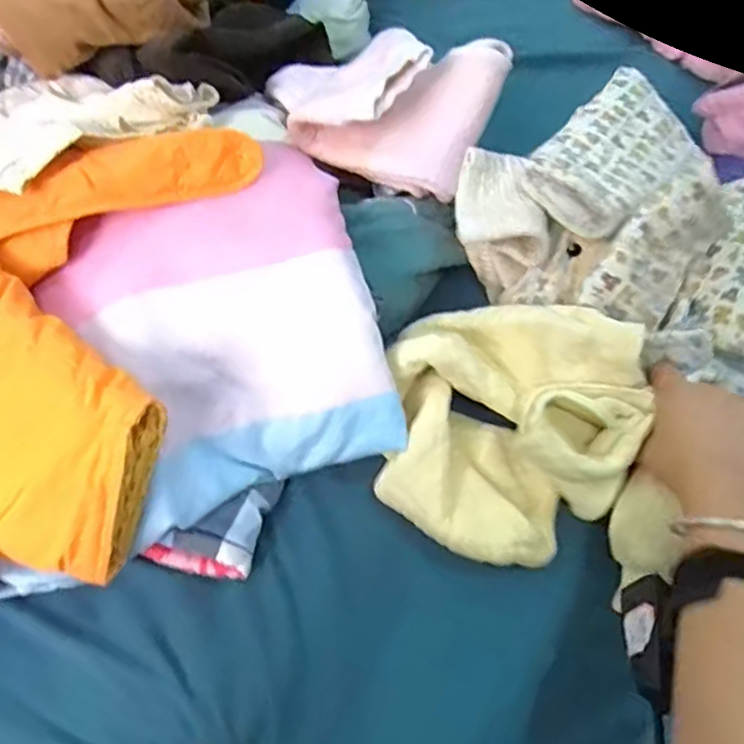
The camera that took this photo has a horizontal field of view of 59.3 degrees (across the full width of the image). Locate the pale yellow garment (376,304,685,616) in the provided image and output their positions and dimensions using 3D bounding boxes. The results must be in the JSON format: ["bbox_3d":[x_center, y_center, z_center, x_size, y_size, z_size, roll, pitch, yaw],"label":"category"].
[{"bbox_3d":[0.114,0.037,0.490,0.202,0.100,0.186,14,58,7],"label":"pale yellow garment"}]

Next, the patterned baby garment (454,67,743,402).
[{"bbox_3d":[0.247,-0.125,0.546,0.314,0.119,0.222,33,62,18],"label":"patterned baby garment"}]

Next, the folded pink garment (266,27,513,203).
[{"bbox_3d":[0.024,-0.243,0.573,0.154,0.085,0.154,23,60,13],"label":"folded pink garment"}]

